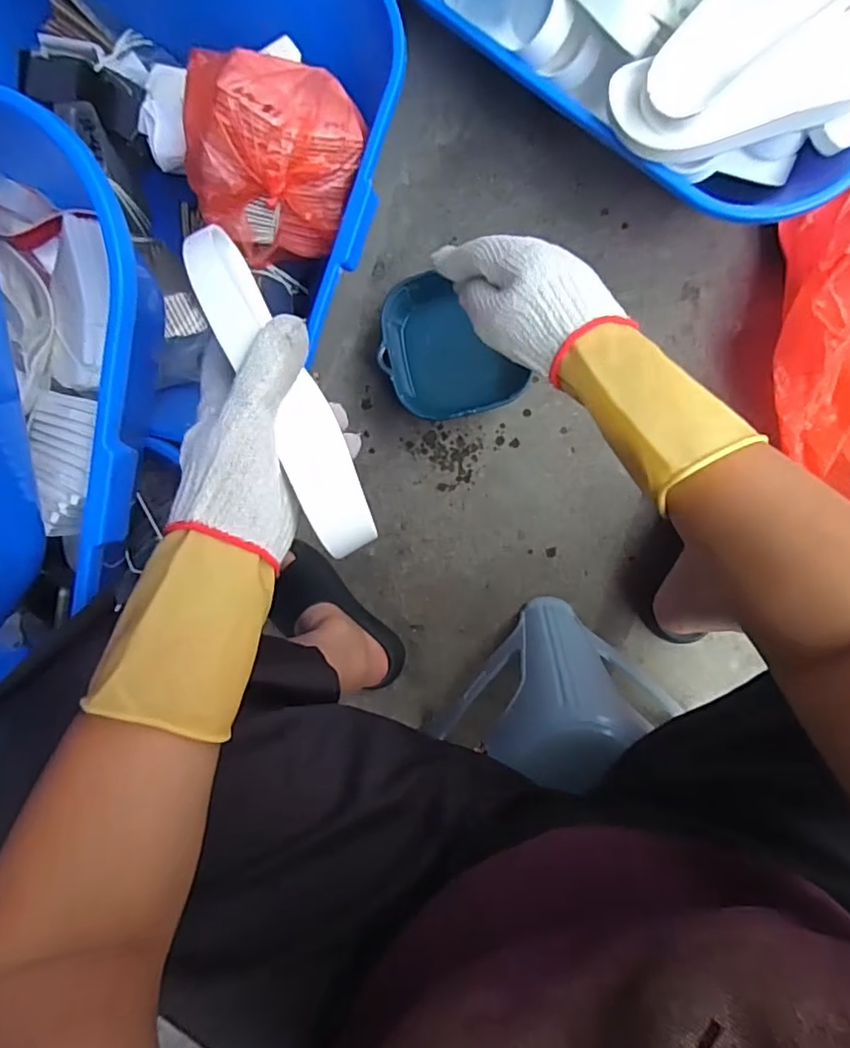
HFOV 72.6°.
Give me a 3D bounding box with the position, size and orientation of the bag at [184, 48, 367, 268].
[{"bbox_3d":[-0.156,-0.378,0.590,0.172,0.101,0.198,11,94,9],"label":"bag"}]

